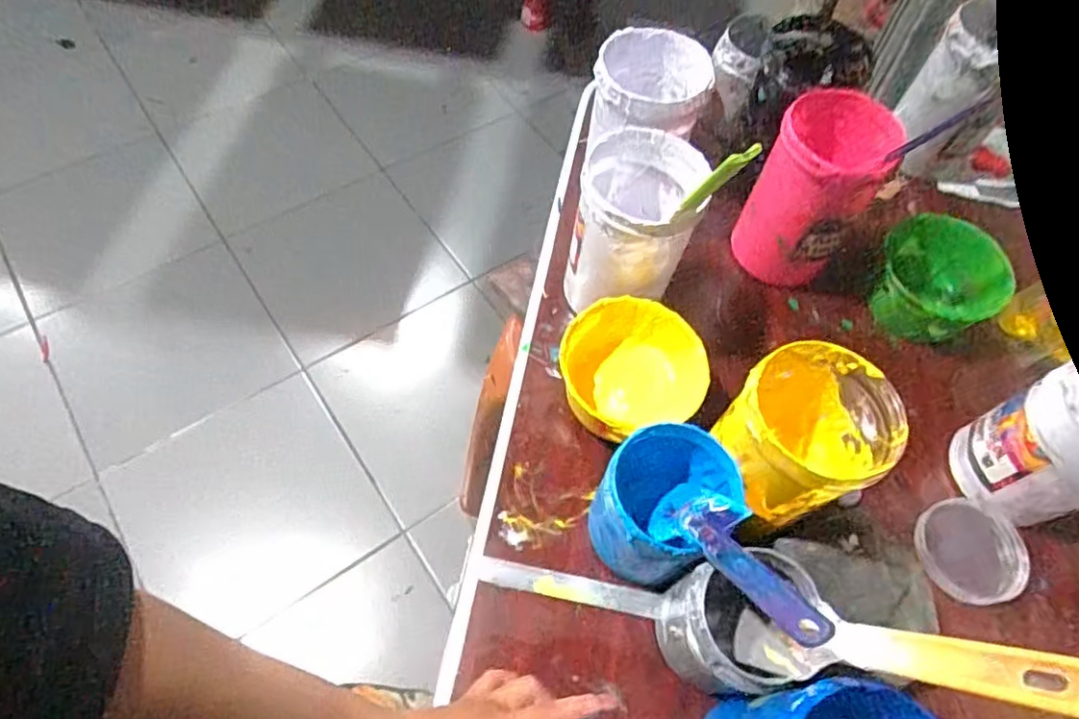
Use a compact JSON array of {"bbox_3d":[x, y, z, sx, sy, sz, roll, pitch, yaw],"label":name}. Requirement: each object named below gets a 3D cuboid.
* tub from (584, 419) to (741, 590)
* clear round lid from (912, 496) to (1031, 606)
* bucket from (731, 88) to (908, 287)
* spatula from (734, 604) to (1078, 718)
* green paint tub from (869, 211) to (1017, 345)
[{"bbox_3d":[0.084,0.100,0.457,0.083,0.085,0.089,2,60,-3],"label":"tub"},{"bbox_3d":[0.337,0.151,0.512,0.079,0.018,0.080,2,60,-3],"label":"clear round lid"},{"bbox_3d":[0.241,-0.151,0.583,0.093,0.140,0.105,30,63,13],"label":"bucket"},{"bbox_3d":[0.170,0.151,0.341,0.009,0.202,0.039,37,62,-10],"label":"spatula"},{"bbox_3d":[0.372,-0.072,0.611,0.102,0.070,0.097,2,60,-3],"label":"green paint tub"}]

